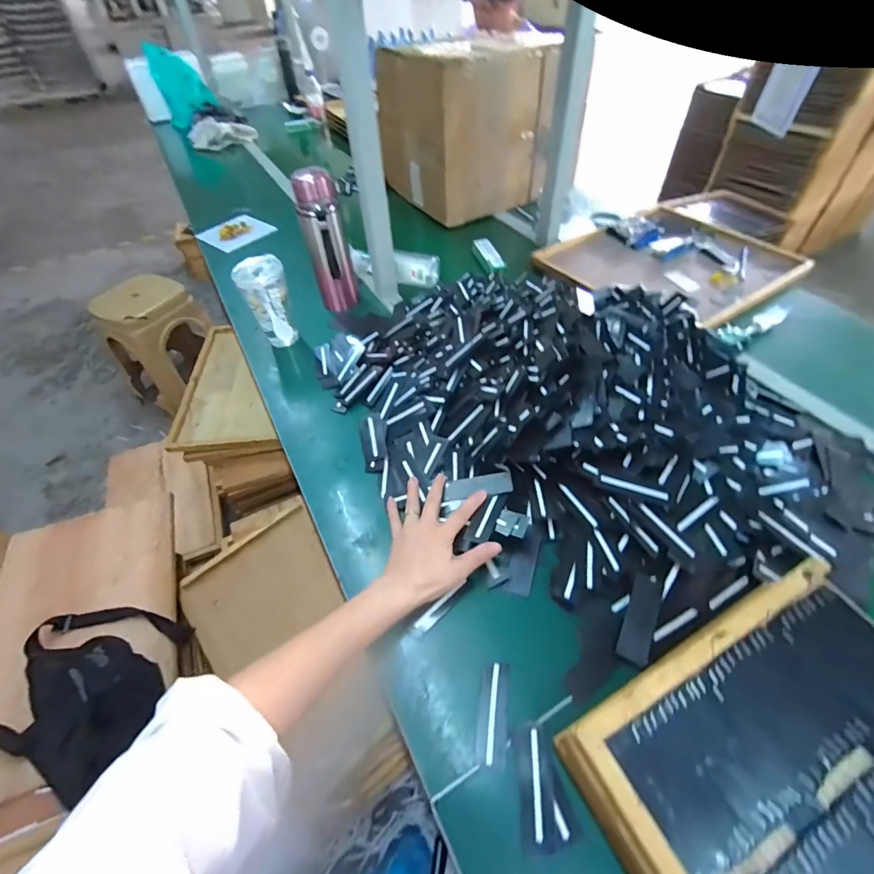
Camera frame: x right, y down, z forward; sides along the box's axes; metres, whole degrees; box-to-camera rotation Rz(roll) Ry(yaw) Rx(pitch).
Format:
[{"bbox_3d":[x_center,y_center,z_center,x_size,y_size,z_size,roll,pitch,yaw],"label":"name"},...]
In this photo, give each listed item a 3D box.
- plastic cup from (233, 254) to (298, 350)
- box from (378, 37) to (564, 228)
[{"bbox_3d":[-0.312,-0.252,0.781,0.082,0.152,0.082,-20,51,-13],"label":"plastic cup"},{"bbox_3d":[0.058,-0.801,1.083,0.273,0.298,0.332,-28,54,-19],"label":"box"}]

